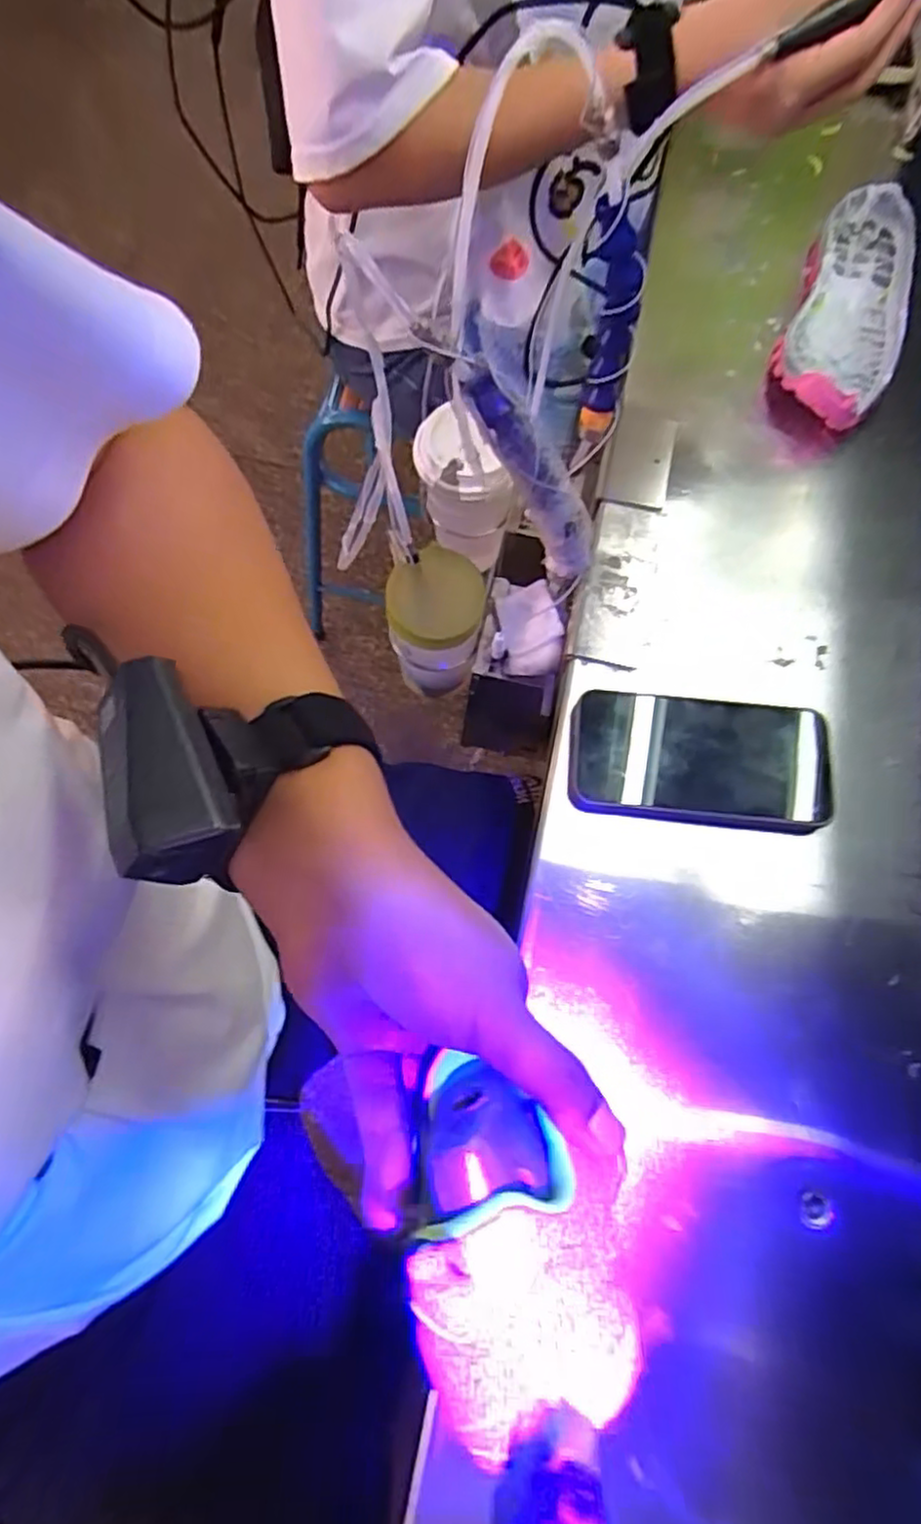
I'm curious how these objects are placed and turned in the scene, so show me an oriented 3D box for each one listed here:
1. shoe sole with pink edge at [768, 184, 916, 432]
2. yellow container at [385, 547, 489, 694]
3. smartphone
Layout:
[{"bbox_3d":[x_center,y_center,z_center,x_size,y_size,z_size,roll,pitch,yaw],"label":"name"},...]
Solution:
[{"bbox_3d":[0.318,-0.366,0.576,0.089,0.053,0.253,22,70,9],"label":"shoe sole with pink edge"},{"bbox_3d":[-0.019,-0.103,0.563,0.070,0.125,0.066,3,68,2],"label":"yellow container"},{"bbox_3d":[0.154,-0.001,0.443,0.164,0.017,0.081,5,71,0],"label":"smartphone"}]

